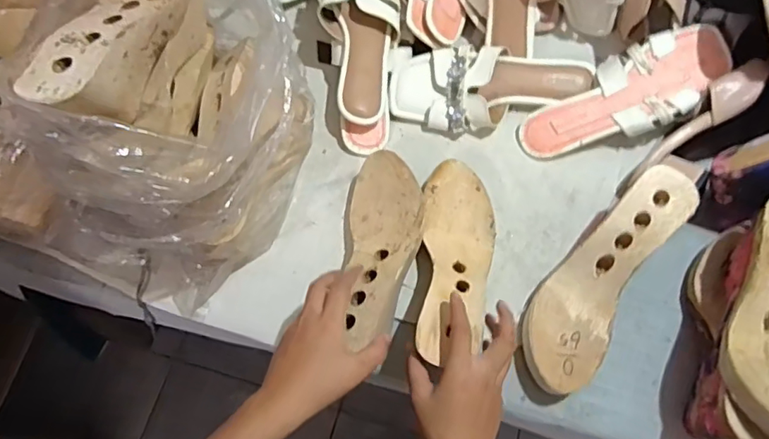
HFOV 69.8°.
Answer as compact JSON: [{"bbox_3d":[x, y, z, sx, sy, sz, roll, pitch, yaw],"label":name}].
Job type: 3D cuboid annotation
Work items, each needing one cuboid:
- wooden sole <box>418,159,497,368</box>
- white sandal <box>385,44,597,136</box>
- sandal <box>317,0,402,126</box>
[{"bbox_3d":[0.072,0.037,0.548,0.074,0.039,0.224,9,47,3],"label":"wooden sole"},{"bbox_3d":[0.128,-0.154,0.658,0.239,0.045,0.098,5,68,1],"label":"white sandal"},{"bbox_3d":[-0.027,-0.231,0.651,0.093,0.045,0.234,-3,88,-2],"label":"sandal"}]

